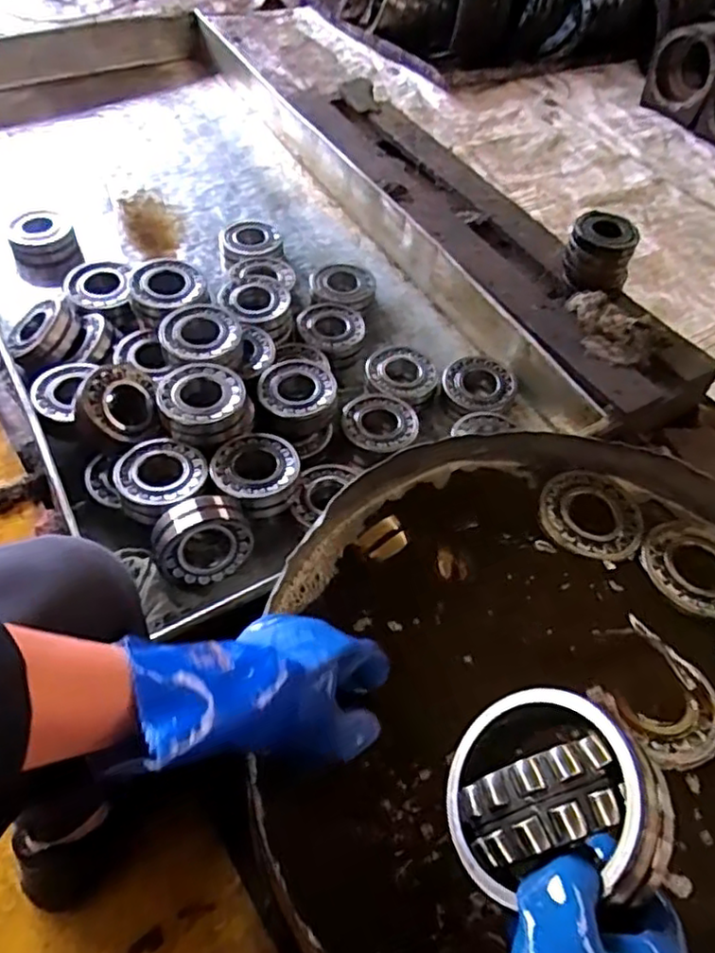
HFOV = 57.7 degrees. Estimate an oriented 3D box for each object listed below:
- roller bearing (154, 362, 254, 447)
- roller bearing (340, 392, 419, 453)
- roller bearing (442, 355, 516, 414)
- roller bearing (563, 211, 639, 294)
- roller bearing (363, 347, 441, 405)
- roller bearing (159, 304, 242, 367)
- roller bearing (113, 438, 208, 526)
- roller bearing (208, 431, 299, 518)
[{"bbox_3d":[-0.196,-0.096,0.836,0.109,0.044,0.105,3,52,-3],"label":"roller bearing"},{"bbox_3d":[0.032,-0.077,0.921,0.106,0.023,0.097,3,52,-3],"label":"roller bearing"},{"bbox_3d":[0.184,-0.138,0.990,0.108,0.027,0.099,0,70,2],"label":"roller bearing"},{"bbox_3d":[0.420,-0.387,1.125,0.108,0.095,0.102,3,52,-3],"label":"roller bearing"},{"bbox_3d":[0.067,-0.151,0.986,0.097,0.034,0.105,3,52,-3],"label":"roller bearing"},{"bbox_3d":[-0.215,-0.188,0.899,0.108,0.046,0.109,2,52,-4],"label":"roller bearing"},{"bbox_3d":[-0.241,0.000,0.801,0.108,0.044,0.101,-18,58,-15],"label":"roller bearing"},{"bbox_3d":[-0.123,-0.003,0.813,0.104,0.032,0.102,3,52,-3],"label":"roller bearing"}]

